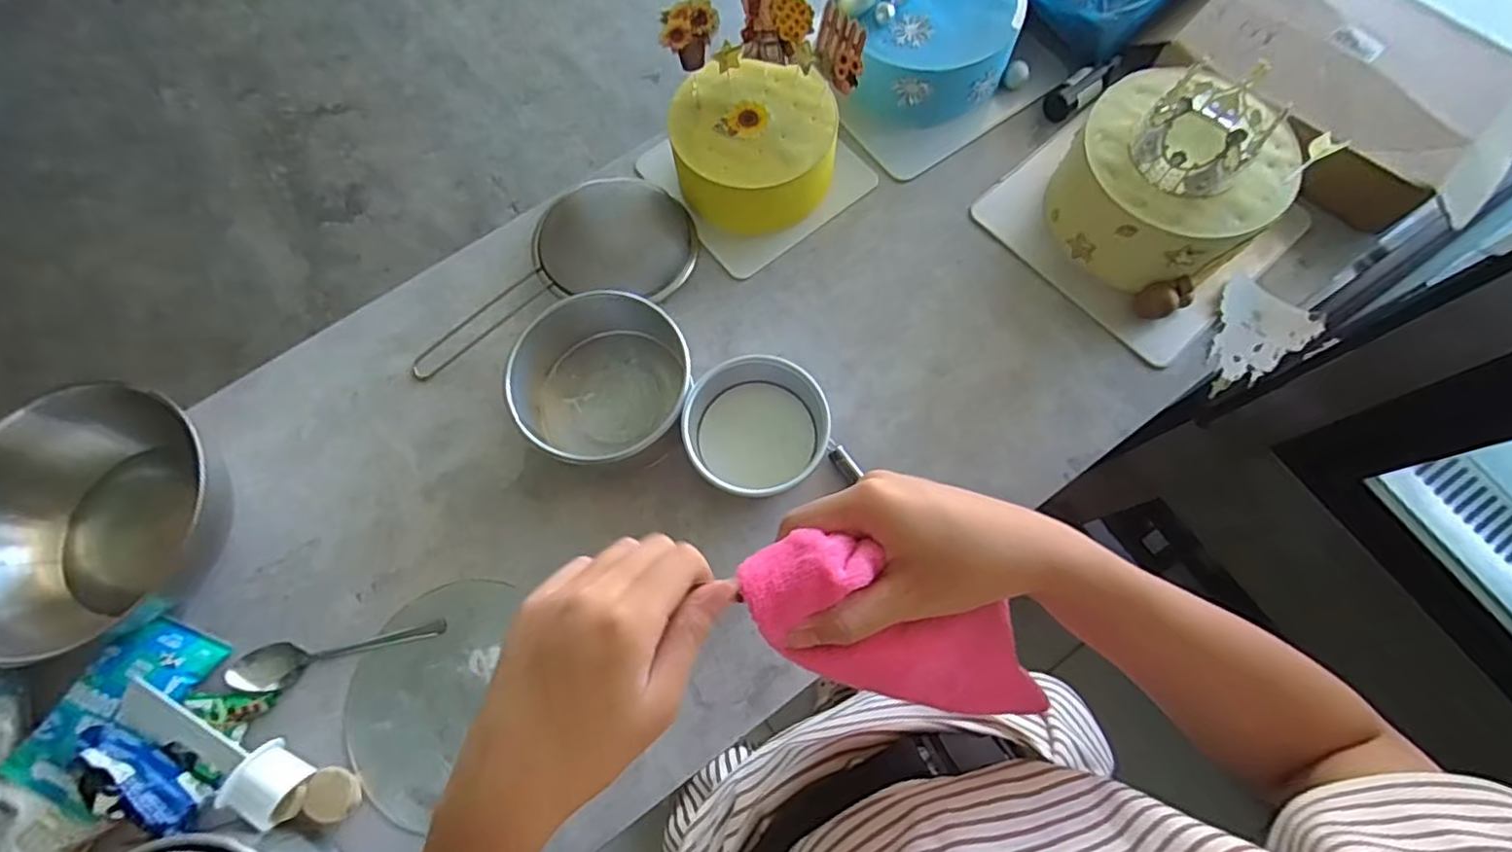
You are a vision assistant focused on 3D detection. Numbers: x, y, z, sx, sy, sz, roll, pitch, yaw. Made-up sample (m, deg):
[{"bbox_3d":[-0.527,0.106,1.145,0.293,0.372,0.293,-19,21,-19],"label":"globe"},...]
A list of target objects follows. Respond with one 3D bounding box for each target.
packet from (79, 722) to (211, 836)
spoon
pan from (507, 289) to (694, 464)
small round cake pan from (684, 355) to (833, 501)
[{"bbox_3d":[-0.505,0.283,0.528,0.113,0.041,0.036,43,78,-2],"label":"packet"},{"bbox_3d":[-0.383,0.206,0.586,0.193,0.030,0.038,-13,72,-2],"label":"spoon"},{"bbox_3d":[-0.148,-0.041,0.641,0.150,0.080,0.158,-1,72,2],"label":"pan"},{"bbox_3d":[0.001,0.004,0.634,0.133,0.050,0.134,-1,72,2],"label":"small round cake pan"}]

